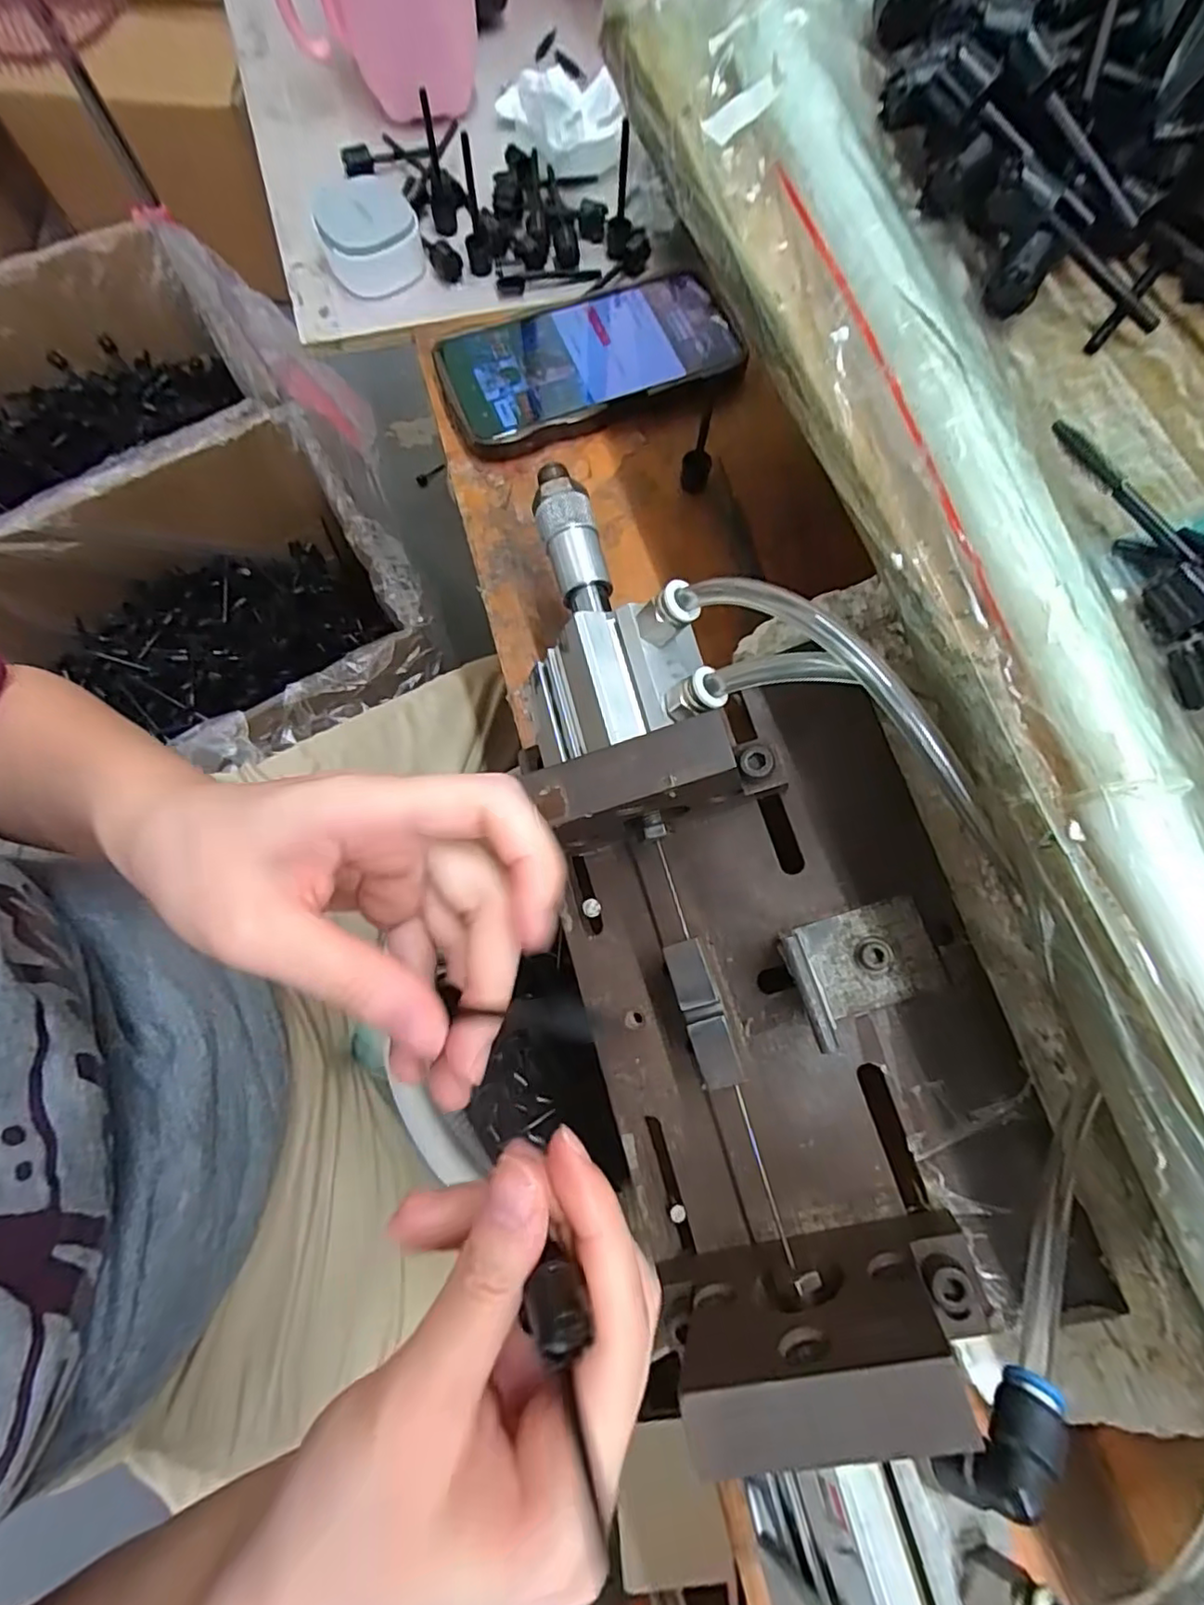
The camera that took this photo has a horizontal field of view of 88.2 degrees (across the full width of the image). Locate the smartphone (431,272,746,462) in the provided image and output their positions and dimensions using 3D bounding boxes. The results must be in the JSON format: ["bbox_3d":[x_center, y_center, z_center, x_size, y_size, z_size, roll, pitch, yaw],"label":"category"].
[{"bbox_3d":[-0.007,-0.247,0.345,0.160,0.014,0.085,-17,77,-6],"label":"smartphone"}]

